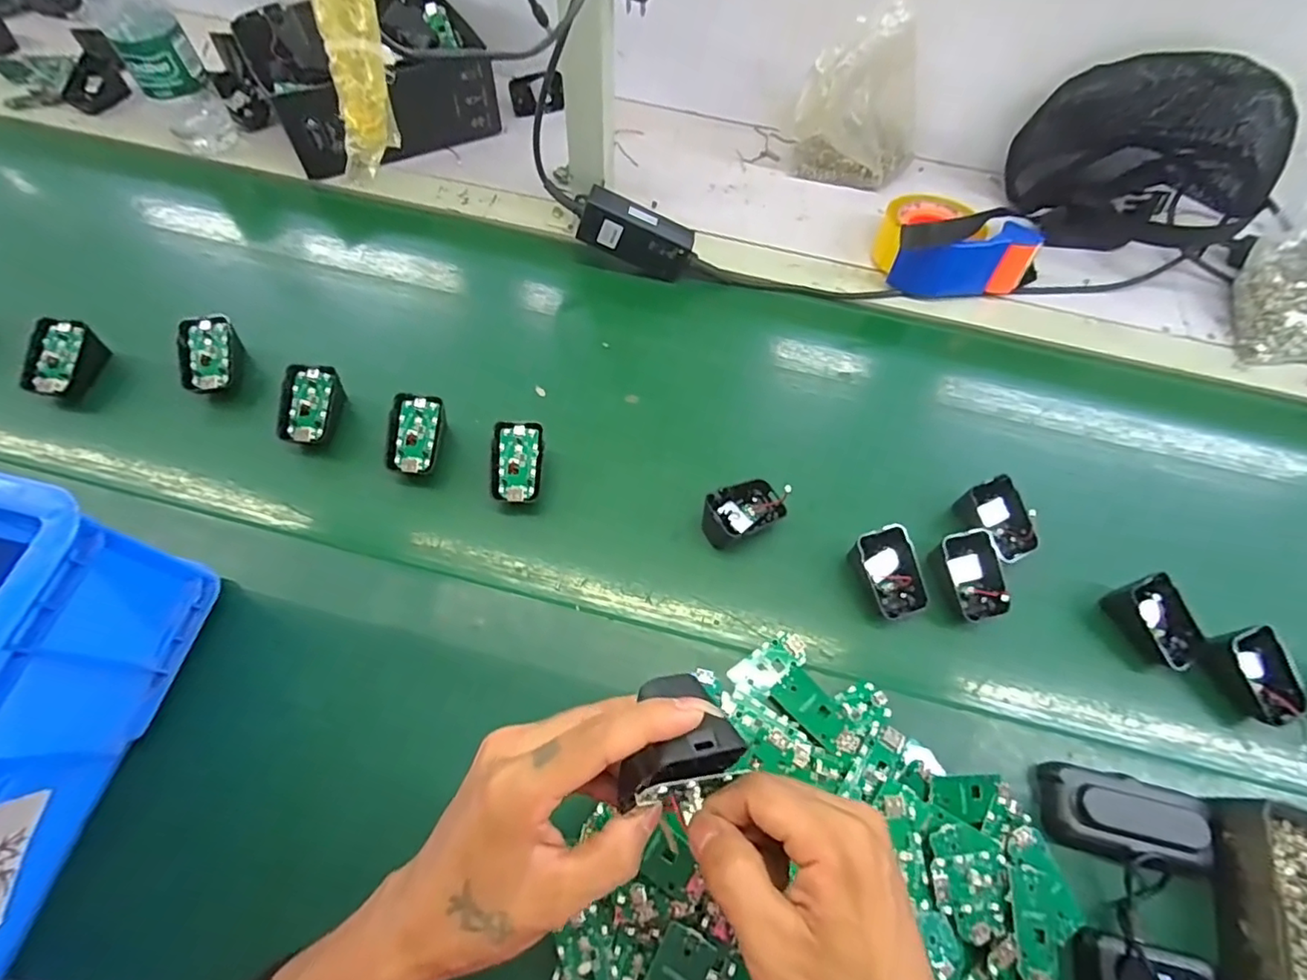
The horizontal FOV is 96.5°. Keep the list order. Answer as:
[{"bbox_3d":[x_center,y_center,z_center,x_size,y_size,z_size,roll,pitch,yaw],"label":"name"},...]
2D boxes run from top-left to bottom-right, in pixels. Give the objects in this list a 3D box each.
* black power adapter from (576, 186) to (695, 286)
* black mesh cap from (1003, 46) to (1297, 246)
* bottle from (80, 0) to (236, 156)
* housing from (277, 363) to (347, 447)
[{"bbox_3d":[-0.019,-0.263,0.601,0.125,0.050,0.027,21,61,-15],"label":"black power adapter"},{"bbox_3d":[0.544,-0.386,0.646,0.230,0.186,0.134,26,61,15],"label":"black mesh cap"},{"bbox_3d":[-0.523,-0.462,0.609,0.070,0.244,0.064,-34,64,-20],"label":"bottle"},{"bbox_3d":[-0.304,-0.071,0.515,0.042,0.043,0.068,10,63,4],"label":"housing"}]

